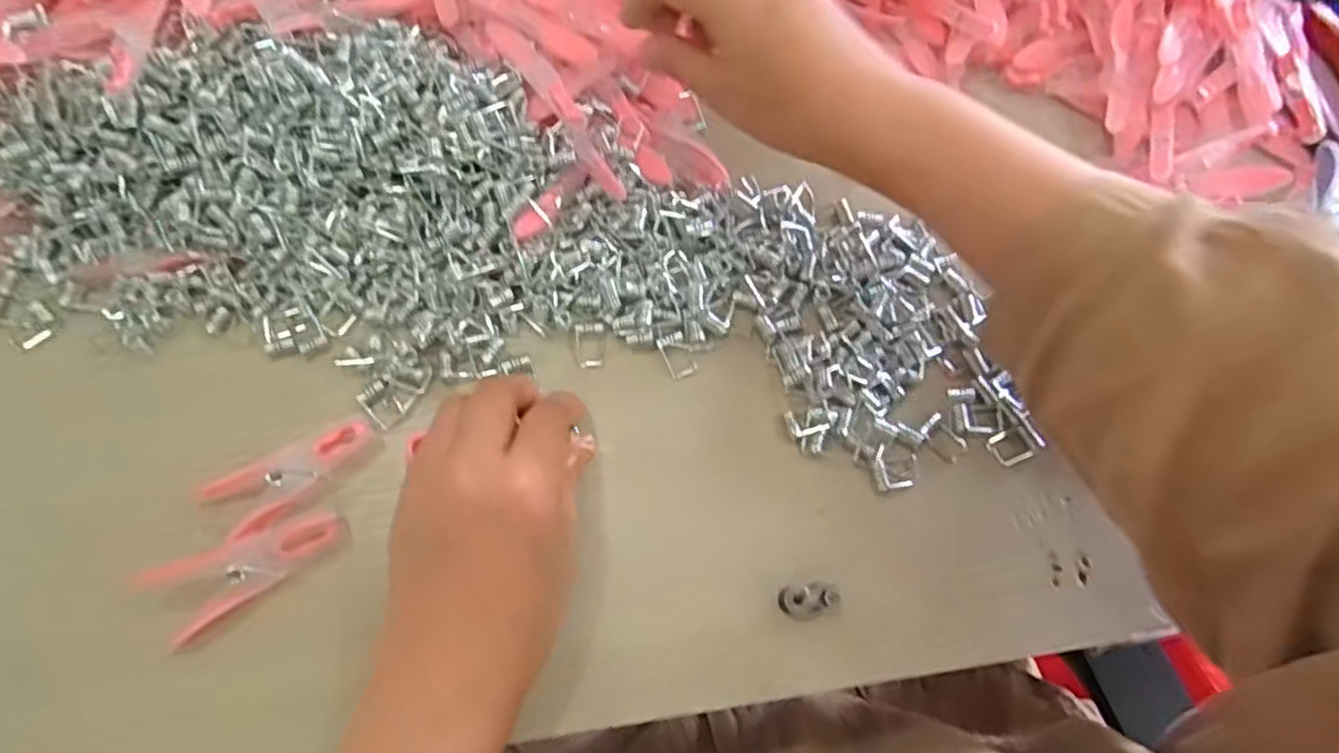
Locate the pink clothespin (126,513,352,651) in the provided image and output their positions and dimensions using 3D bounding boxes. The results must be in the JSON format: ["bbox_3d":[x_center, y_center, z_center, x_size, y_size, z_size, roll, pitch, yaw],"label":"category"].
[{"bbox_3d":[-0.172,0.080,0.312,0.074,0.007,0.031,-24,75,-23],"label":"pink clothespin"}]

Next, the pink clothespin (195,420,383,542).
[{"bbox_3d":[-0.165,0.044,0.332,0.075,0.013,0.032,-28,76,-10],"label":"pink clothespin"}]

